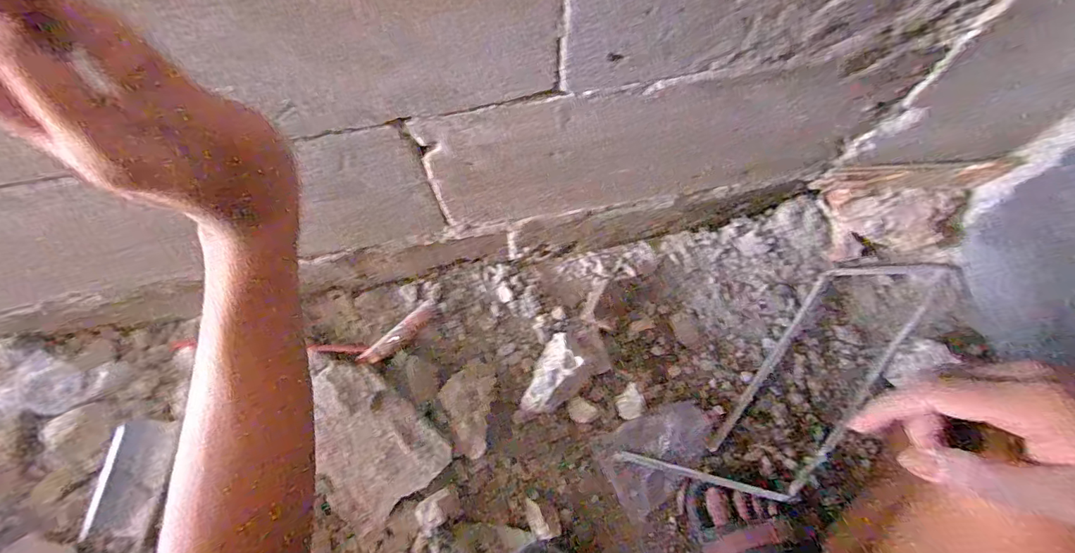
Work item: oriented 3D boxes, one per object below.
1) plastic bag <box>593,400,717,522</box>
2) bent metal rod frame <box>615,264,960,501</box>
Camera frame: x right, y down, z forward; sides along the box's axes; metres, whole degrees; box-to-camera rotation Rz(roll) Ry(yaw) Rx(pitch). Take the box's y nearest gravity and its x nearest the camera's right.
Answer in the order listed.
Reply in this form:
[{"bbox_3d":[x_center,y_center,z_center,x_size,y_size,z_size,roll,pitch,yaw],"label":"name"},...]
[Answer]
[{"bbox_3d":[0.163,0.231,0.620,0.163,0.014,0.099,-36,73,-11],"label":"plastic bag"},{"bbox_3d":[0.354,0.138,0.614,0.502,0.052,0.173,-38,73,-12],"label":"bent metal rod frame"}]

